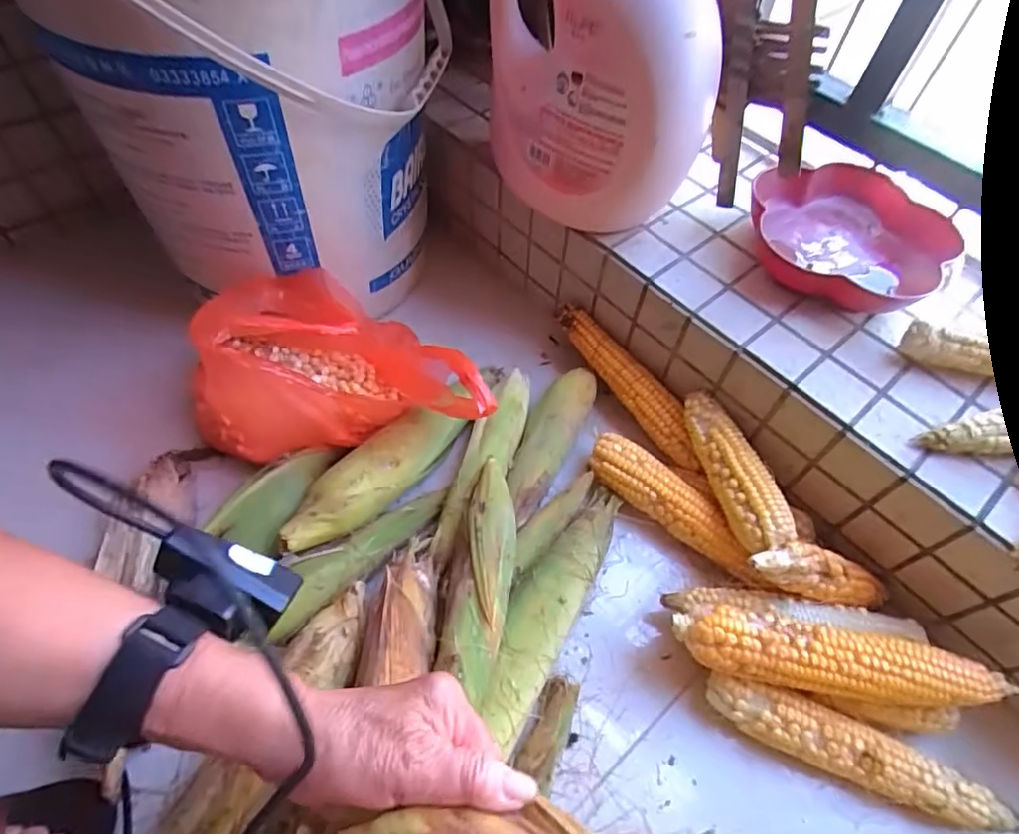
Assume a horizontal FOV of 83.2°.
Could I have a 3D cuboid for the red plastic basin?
[{"bbox_3d":[0.308,-0.168,0.531,0.167,0.044,0.167,2,56,-3],"label":"red plastic basin"}]

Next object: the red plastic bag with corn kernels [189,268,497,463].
[{"bbox_3d":[-0.143,-0.058,0.474,0.256,0.139,0.140,5,56,-1],"label":"red plastic bag with corn kernels"}]

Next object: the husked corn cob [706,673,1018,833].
[{"bbox_3d":[0.243,0.240,0.410,0.207,0.041,0.038,23,57,10],"label":"husked corn cob"}]

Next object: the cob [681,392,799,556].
[{"bbox_3d":[0.190,0.048,0.483,0.042,0.050,0.148,-7,57,-9],"label":"cob"}]

